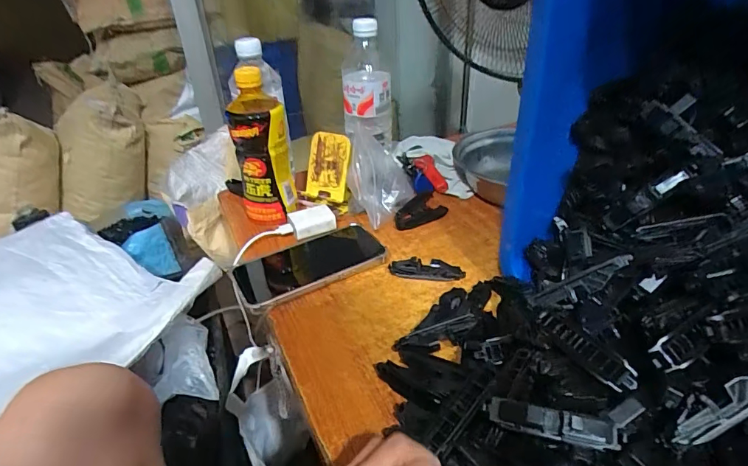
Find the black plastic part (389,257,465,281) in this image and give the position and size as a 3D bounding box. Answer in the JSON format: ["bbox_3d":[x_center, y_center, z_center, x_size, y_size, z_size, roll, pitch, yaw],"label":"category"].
[{"bbox_3d":[0.057,0.040,0.477,0.080,0.020,0.018,1,33,9],"label":"black plastic part"}]

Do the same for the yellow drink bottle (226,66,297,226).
[{"bbox_3d":[-0.145,-0.113,0.556,0.067,0.182,0.082,-13,33,-13],"label":"yellow drink bottle"}]

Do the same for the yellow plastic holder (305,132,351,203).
[{"bbox_3d":[-0.064,-0.090,0.602,0.064,0.090,0.016,13,13,25],"label":"yellow plastic holder"}]

